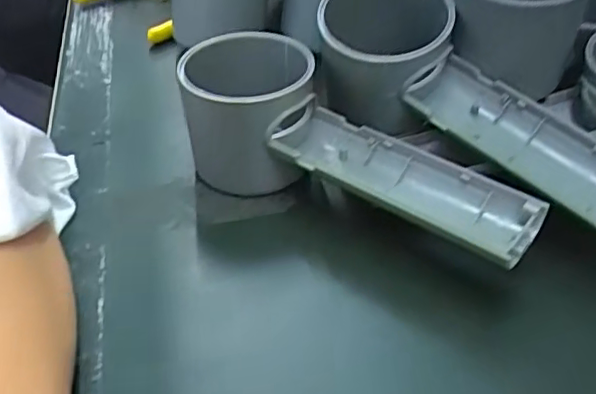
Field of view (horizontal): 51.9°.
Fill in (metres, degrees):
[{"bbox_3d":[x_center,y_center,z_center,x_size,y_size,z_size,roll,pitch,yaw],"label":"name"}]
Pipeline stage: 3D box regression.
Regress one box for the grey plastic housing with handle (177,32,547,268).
[{"bbox_3d":[0.020,-0.020,0.251,0.158,0.053,0.056,21,44,23],"label":"grey plastic housing with handle"}]

